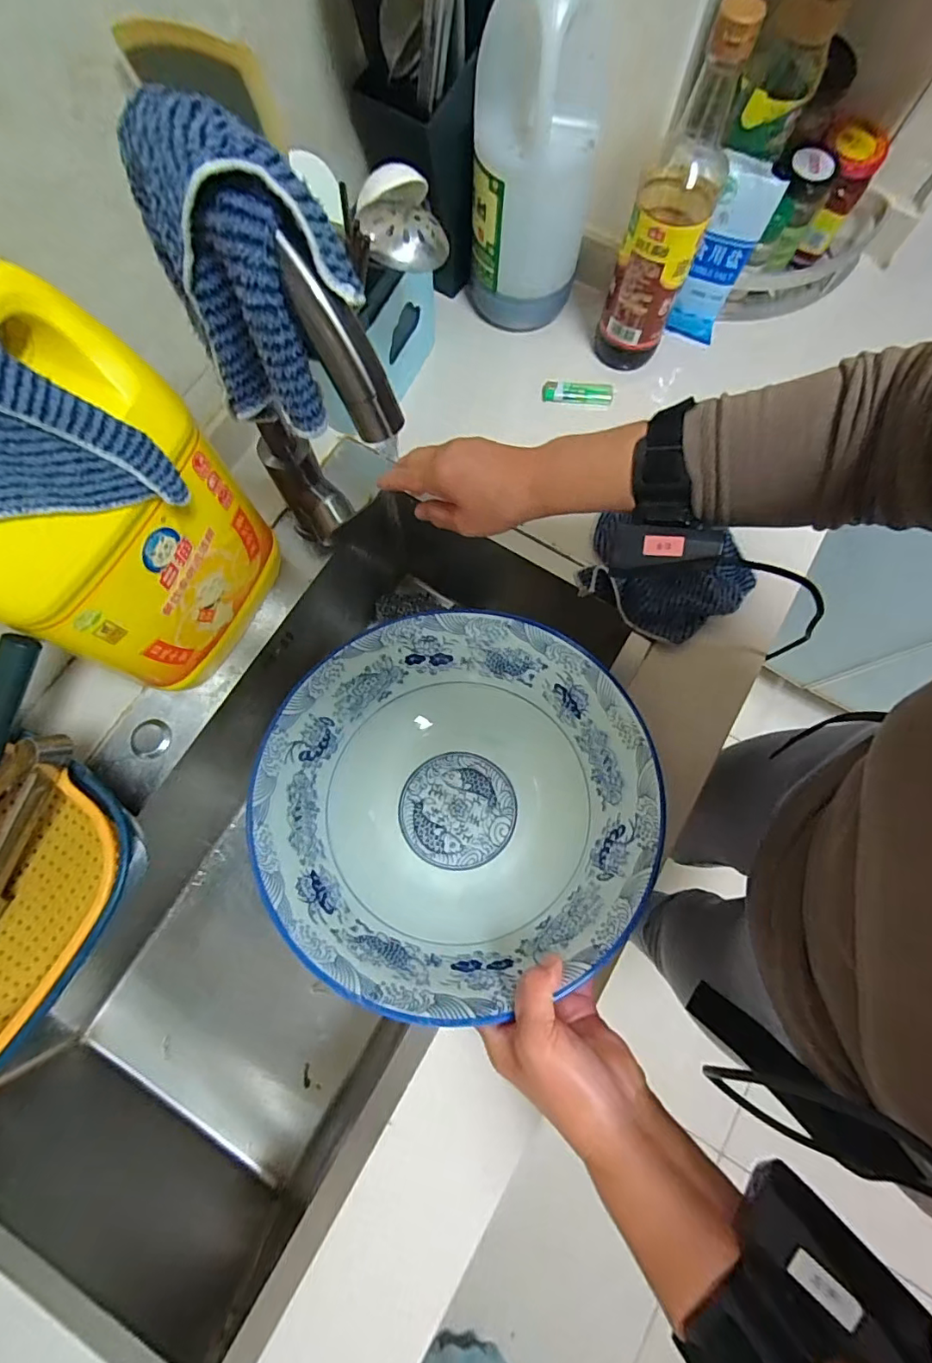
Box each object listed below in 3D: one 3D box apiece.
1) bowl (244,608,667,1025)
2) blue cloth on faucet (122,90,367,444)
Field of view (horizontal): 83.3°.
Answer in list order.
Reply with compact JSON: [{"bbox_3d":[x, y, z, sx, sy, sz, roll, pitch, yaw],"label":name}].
[{"bbox_3d":[-0.008,0.095,0.434,0.298,0.110,0.298,-1,61,2],"label":"bowl"},{"bbox_3d":[-0.090,-0.174,0.231,0.079,0.106,0.111,-33,81,-5],"label":"blue cloth on faucet"}]

